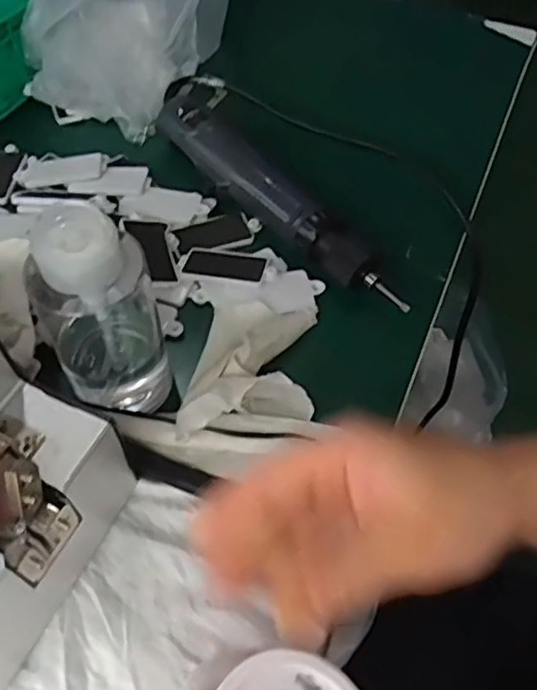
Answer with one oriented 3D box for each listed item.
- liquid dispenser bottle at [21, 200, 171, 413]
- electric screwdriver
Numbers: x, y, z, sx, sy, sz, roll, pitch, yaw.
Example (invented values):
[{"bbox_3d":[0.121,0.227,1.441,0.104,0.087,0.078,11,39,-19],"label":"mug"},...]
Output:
[{"bbox_3d":[-0.091,-0.013,0.343,0.060,0.130,0.051,-17,58,-11],"label":"liquid dispenser bottle"},{"bbox_3d":[0.000,-0.110,0.470,0.042,0.031,0.259,-33,63,-20],"label":"electric screwdriver"}]

